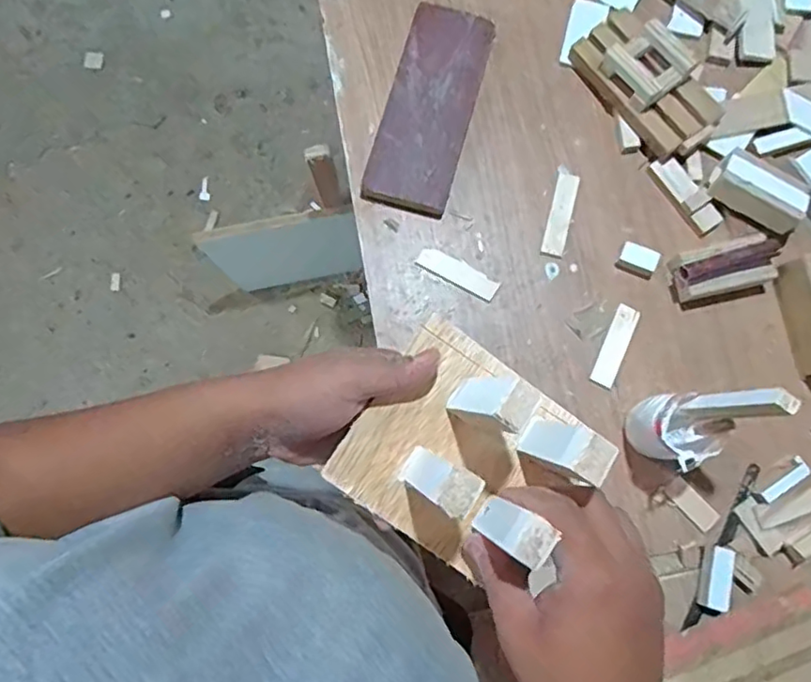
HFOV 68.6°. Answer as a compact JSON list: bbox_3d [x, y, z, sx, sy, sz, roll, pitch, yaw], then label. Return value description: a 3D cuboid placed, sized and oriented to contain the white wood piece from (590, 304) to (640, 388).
[{"bbox_3d":[0.223,0.005,0.629,0.026,0.004,0.090,26,80,4],"label":"white wood piece"}]

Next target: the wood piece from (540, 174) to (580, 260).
[{"bbox_3d":[0.170,-0.138,0.655,0.024,0.004,0.098,16,80,2],"label":"wood piece"}]

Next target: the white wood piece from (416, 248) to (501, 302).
[{"bbox_3d":[0.057,-0.073,0.643,0.091,0.005,0.026,27,80,4],"label":"white wood piece"}]

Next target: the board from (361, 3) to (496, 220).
[{"bbox_3d":[0.028,-0.258,0.665,0.092,0.029,0.238,16,80,2],"label":"board"}]

